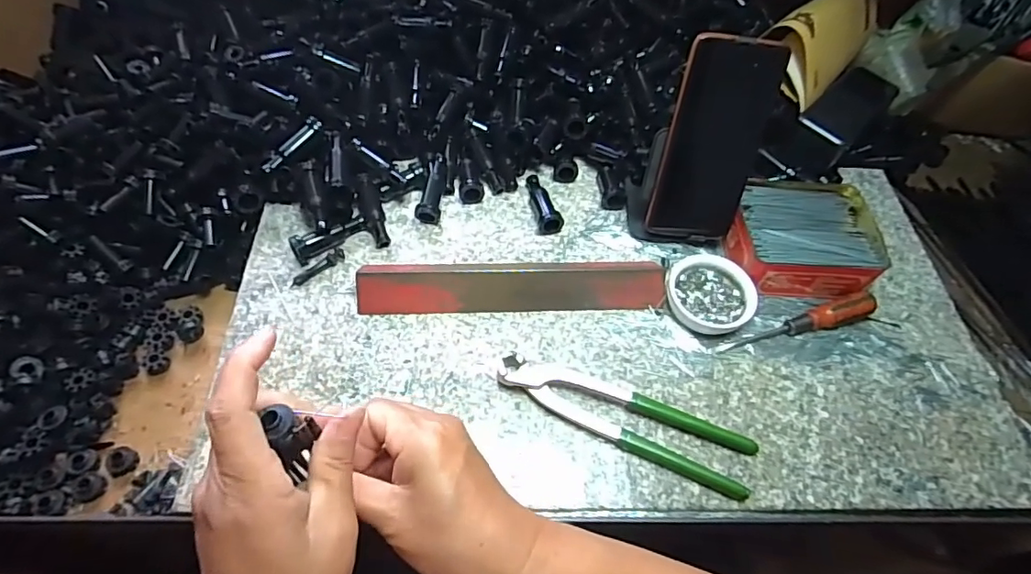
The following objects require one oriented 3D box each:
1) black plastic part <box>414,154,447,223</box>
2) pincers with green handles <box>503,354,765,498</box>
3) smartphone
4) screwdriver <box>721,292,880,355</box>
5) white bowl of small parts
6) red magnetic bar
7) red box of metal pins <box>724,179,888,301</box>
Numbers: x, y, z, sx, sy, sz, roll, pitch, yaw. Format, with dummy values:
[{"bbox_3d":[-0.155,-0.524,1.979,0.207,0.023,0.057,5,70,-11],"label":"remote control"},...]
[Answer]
[{"bbox_3d":[-0.079,-0.092,0.512,0.023,0.019,0.067,3,57,-2],"label":"black plastic part"},{"bbox_3d":[0.081,0.096,0.414,0.197,0.018,0.048,21,58,10],"label":"pincers with green handles"},{"bbox_3d":[0.166,-0.118,0.458,0.077,0.168,0.009,6,32,0],"label":"smartphone"},{"bbox_3d":[0.241,0.029,0.464,0.141,0.025,0.018,-10,58,-10],"label":"screwdriver"},{"bbox_3d":[0.165,0.007,0.469,0.065,0.024,0.073,-37,67,-24],"label":"white bowl of small parts"},{"bbox_3d":[0.000,-0.001,0.461,0.256,0.028,0.033,-1,57,-5],"label":"red magnetic bar"},{"bbox_3d":[0.258,-0.046,0.500,0.127,0.041,0.113,3,57,-2],"label":"red box of metal pins"}]

